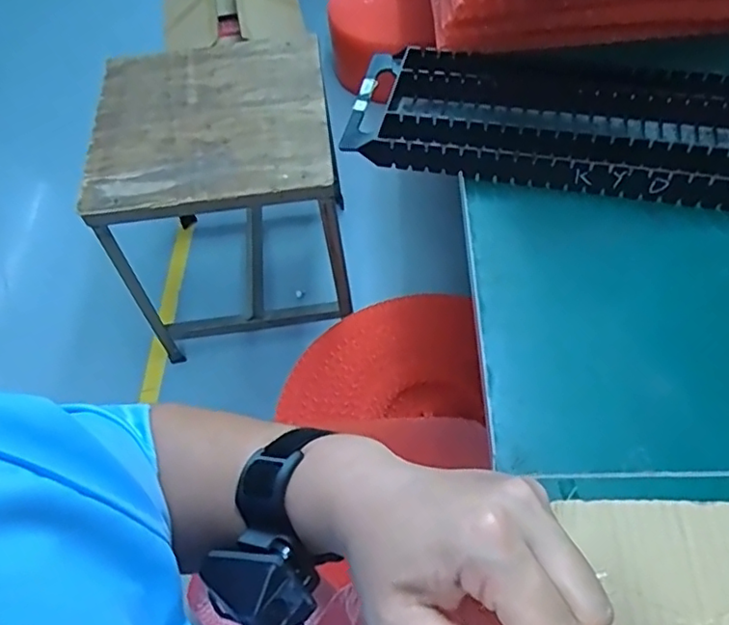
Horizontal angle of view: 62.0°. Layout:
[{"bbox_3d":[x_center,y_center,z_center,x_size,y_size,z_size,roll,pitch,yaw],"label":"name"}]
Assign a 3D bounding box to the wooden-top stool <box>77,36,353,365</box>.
[{"bbox_3d":[-0.261,-0.231,1.197,0.401,0.418,0.391,-8,57,0],"label":"wooden-top stool"}]

